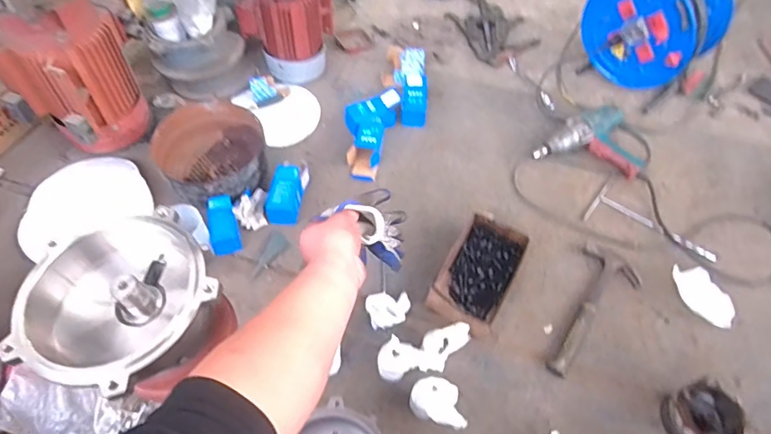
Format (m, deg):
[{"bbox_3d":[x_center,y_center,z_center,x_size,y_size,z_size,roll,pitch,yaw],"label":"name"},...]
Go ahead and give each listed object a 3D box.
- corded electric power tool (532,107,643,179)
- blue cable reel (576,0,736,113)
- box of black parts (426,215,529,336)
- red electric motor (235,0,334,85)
[{"bbox_3d":[0.530,-0.172,1.206,0.278,0.072,0.205,-27,58,-18],"label":"corded electric power tool"},{"bbox_3d":[0.704,-0.515,1.271,0.253,0.378,0.292,-37,63,-22],"label":"blue cable reel"},{"bbox_3d":[0.191,0.119,1.006,0.133,0.067,0.253,24,57,17],"label":"box of black parts"},{"bbox_3d":[-0.266,-0.528,1.338,0.200,0.224,0.196,21,56,15],"label":"red electric motor"}]

